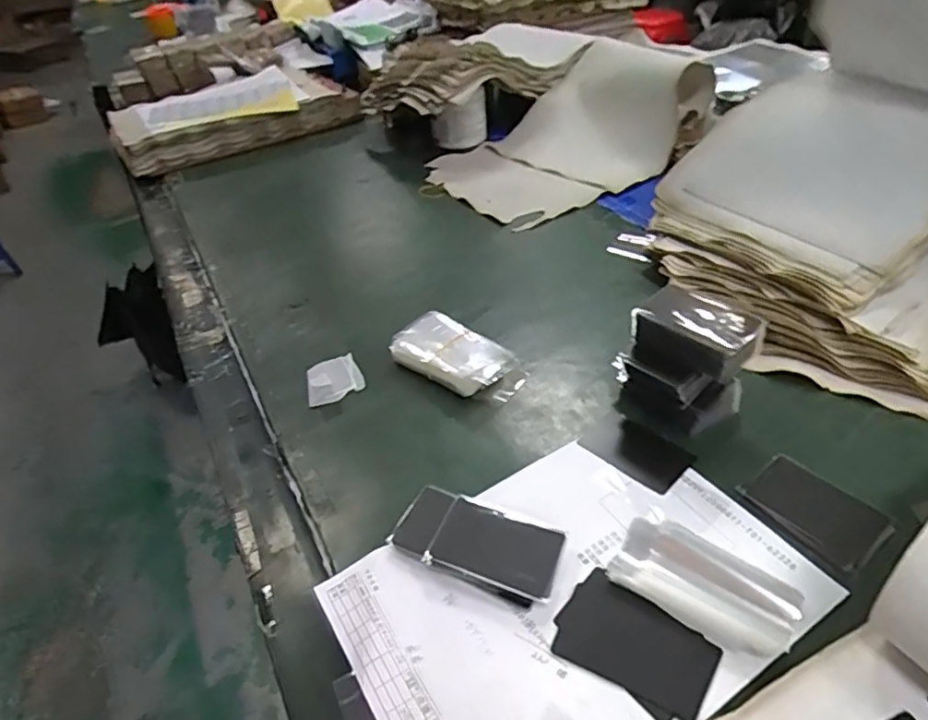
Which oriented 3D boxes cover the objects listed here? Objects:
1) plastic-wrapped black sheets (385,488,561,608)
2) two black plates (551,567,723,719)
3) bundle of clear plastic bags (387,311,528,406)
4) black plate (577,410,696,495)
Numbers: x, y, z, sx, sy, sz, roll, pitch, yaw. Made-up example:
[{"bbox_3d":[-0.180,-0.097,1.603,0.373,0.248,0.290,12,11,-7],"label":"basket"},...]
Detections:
[{"bbox_3d":[0.009,0.132,0.439,0.121,0.016,0.059,14,44,21],"label":"plastic-wrapped black sheets"},{"bbox_3d":[0.108,0.182,0.383,0.093,0.004,0.063,25,49,31],"label":"two black plates"},{"bbox_3d":[-0.006,-0.002,0.593,0.076,0.028,0.128,-33,48,-28],"label":"bundle of clear plastic bags"},{"bbox_3d":[0.146,0.077,0.510,0.052,0.006,0.084,-35,49,-30],"label":"black plate"}]

